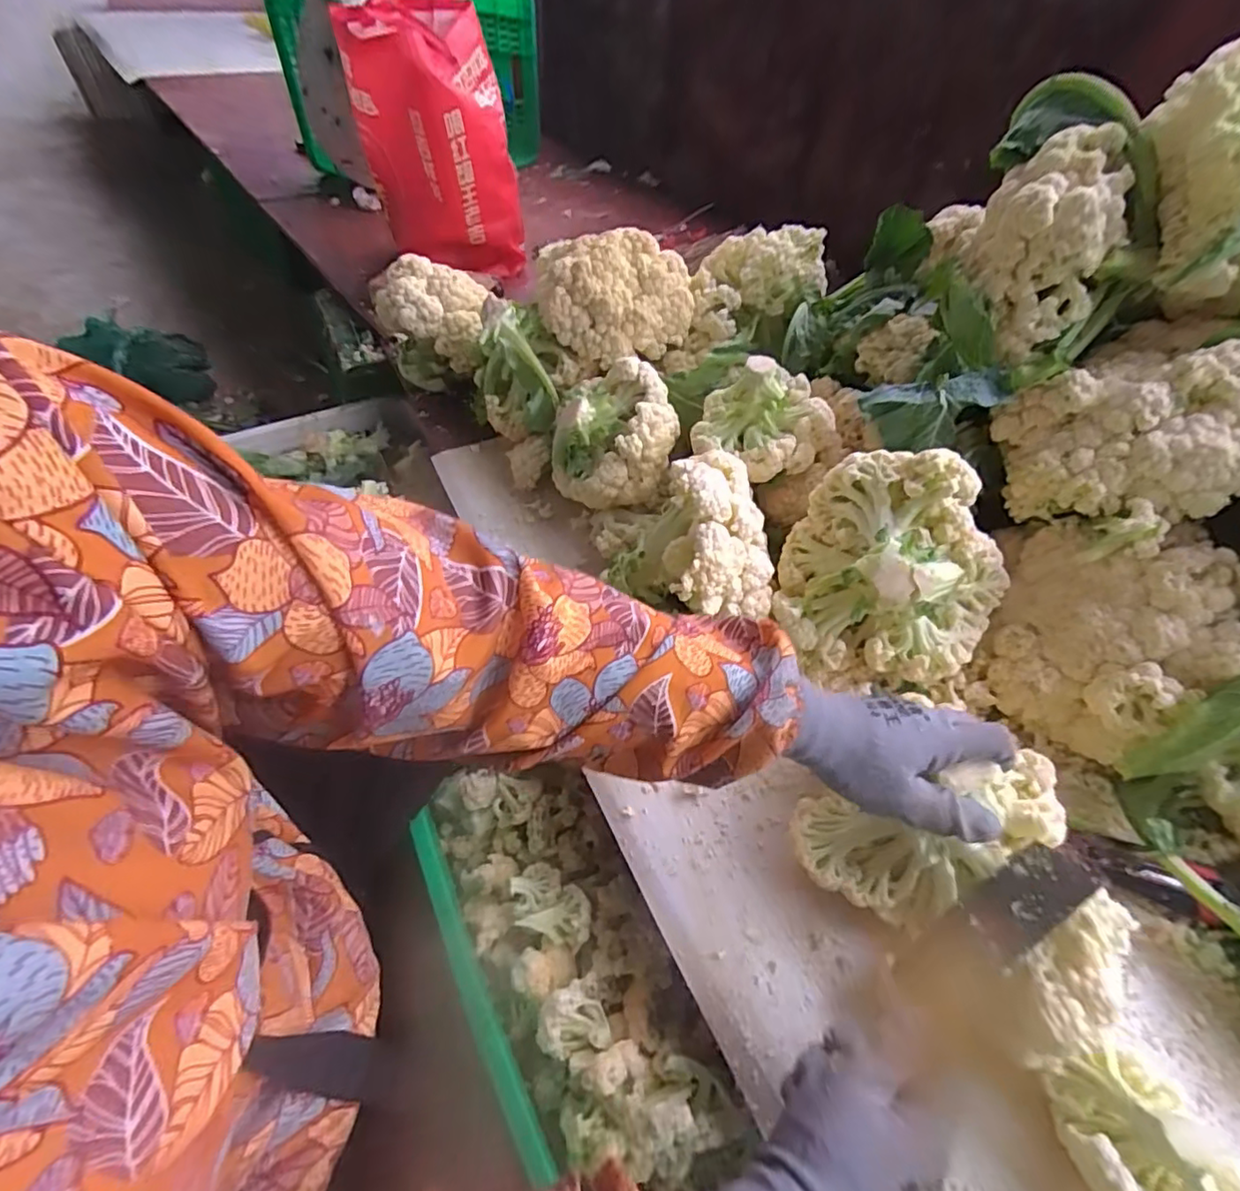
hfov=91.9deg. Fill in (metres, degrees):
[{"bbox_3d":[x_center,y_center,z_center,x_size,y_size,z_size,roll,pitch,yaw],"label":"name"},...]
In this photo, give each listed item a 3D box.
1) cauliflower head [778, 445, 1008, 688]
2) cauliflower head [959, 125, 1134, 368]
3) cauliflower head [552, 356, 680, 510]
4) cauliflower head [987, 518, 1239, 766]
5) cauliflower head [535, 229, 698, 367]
[{"bbox_3d":[0.235,-0.027,0.537,0.170,0.202,0.117,21,17,36],"label":"cauliflower head"},{"bbox_3d":[0.377,-0.314,0.536,0.108,0.139,0.116,25,53,17],"label":"cauliflower head"},{"bbox_3d":[-0.007,-0.175,0.670,0.138,0.116,0.120,0,49,-3],"label":"cauliflower head"},{"bbox_3d":[0.402,0.027,0.510,0.158,0.142,0.166,24,52,17],"label":"cauliflower head"},{"bbox_3d":[-0.005,-0.358,0.718,0.183,0.094,0.135,-3,50,-5],"label":"cauliflower head"}]

